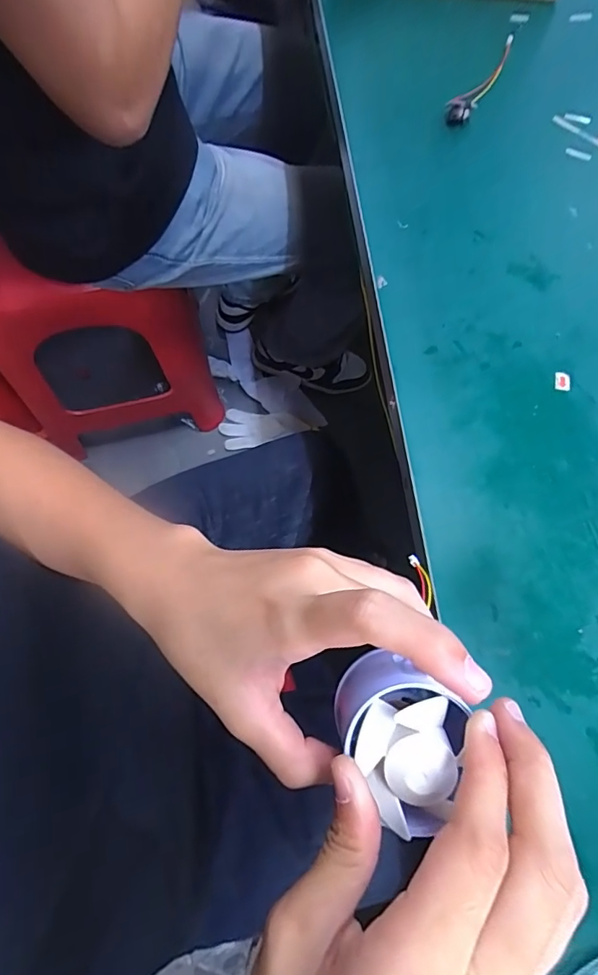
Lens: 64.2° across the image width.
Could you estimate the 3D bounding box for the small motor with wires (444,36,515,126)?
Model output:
[{"bbox_3d":[0.141,-0.308,0.358,0.017,0.013,0.098,35,77,7],"label":"small motor with wires"}]

